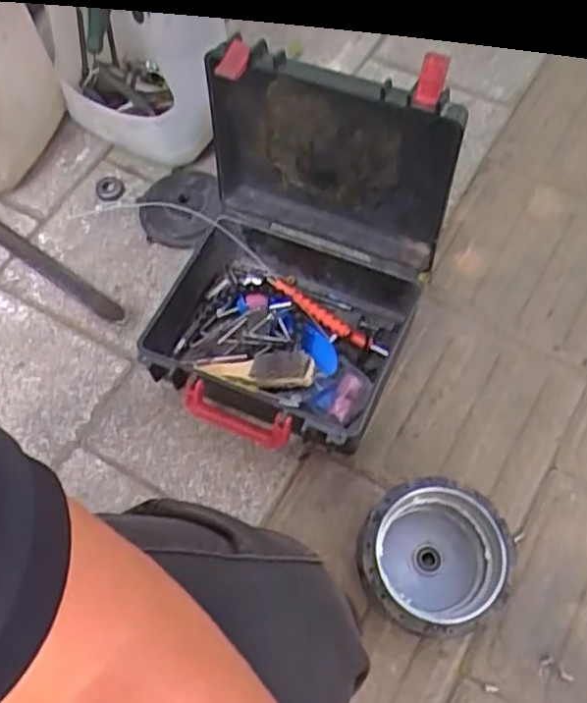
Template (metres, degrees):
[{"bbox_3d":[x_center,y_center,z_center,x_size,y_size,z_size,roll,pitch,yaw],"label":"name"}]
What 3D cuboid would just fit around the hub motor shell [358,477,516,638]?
[{"bbox_3d":[0.143,0.214,0.735,0.145,0.076,0.145,-1,65,2],"label":"hub motor shell"}]

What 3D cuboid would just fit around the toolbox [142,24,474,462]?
[{"bbox_3d":[-0.009,-0.093,0.773,0.291,0.325,0.304,18,67,11],"label":"toolbox"}]

